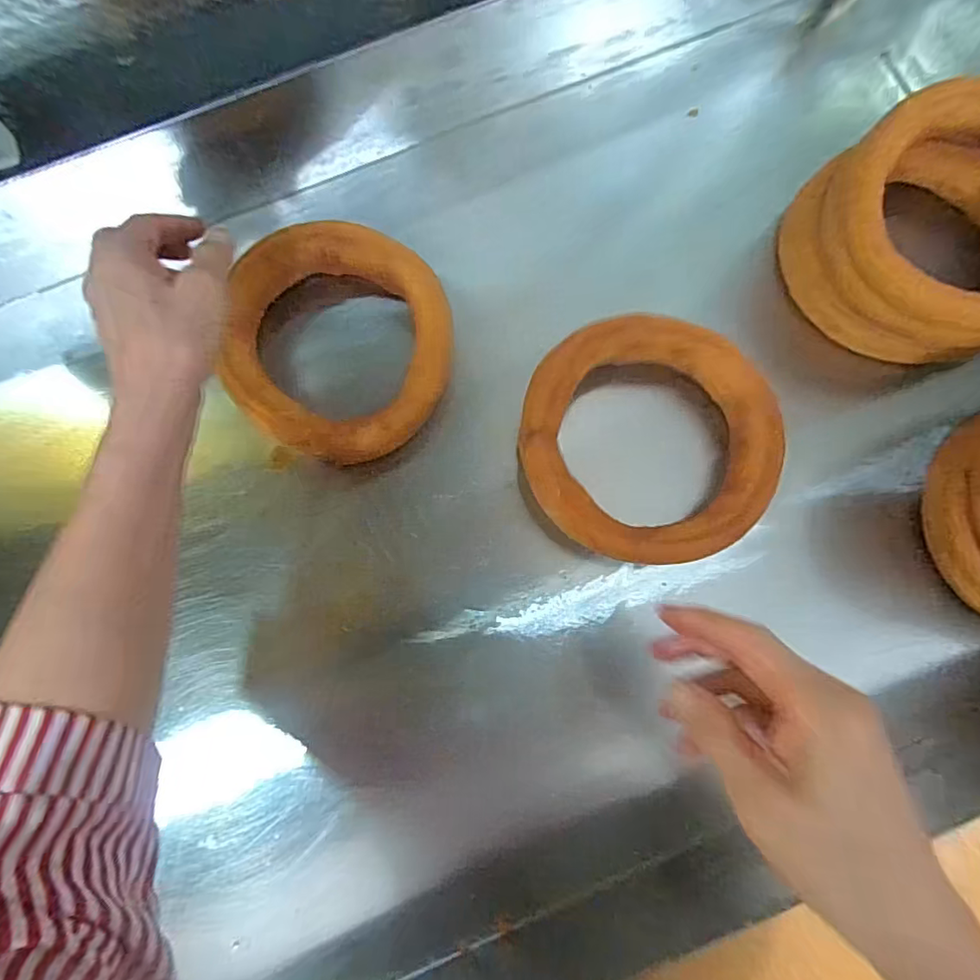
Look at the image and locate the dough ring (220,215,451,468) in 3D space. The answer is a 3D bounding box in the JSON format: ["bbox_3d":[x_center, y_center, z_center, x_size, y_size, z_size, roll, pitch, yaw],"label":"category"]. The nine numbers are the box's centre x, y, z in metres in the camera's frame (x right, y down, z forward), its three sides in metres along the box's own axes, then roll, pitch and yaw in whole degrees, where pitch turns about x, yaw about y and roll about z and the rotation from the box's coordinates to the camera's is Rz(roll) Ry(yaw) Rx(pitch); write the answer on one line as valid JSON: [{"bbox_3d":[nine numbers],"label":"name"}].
[{"bbox_3d":[-0.115,-0.113,0.415,0.169,0.043,0.182,0,80,2],"label":"dough ring"}]

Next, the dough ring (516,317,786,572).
[{"bbox_3d":[0.114,-0.036,0.387,0.179,0.035,0.169,0,80,2],"label":"dough ring"}]

